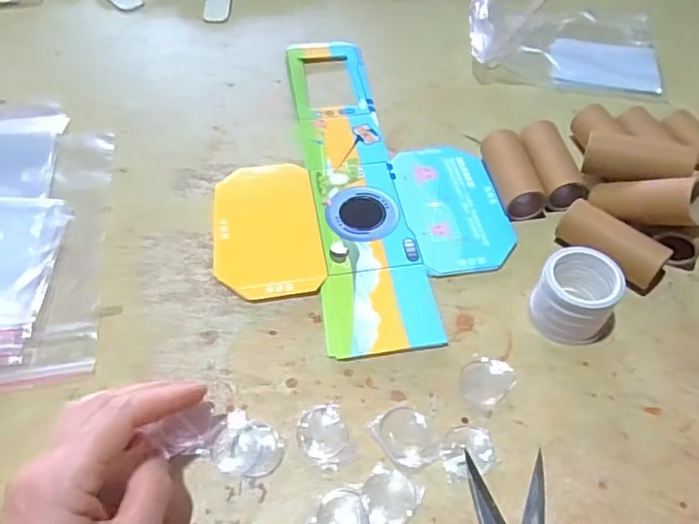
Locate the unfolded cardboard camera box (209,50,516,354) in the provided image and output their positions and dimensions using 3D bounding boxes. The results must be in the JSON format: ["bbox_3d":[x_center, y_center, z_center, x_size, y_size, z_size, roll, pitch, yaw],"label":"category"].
[{"bbox_3d":[-0.001,-0.079,0.472,0.216,0.007,0.343,-8,53,-5],"label":"unfolded cardboard camera box"}]

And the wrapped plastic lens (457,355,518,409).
[{"bbox_3d":[0.086,0.074,0.358,0.031,0.004,0.037,38,62,25],"label":"wrapped plastic lens"}]

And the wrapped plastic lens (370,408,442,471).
[{"bbox_3d":[0.035,0.103,0.335,0.031,0.004,0.039,-34,59,-22],"label":"wrapped plastic lens"}]

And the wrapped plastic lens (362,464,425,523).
[{"bbox_3d":[0.021,0.131,0.313,0.030,0.004,0.032,27,58,20],"label":"wrapped plastic lens"}]

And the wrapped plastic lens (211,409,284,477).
[{"bbox_3d":[-0.059,0.108,0.331,0.040,0.004,0.034,19,55,14],"label":"wrapped plastic lens"}]

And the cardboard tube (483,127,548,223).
[{"bbox_3d":[0.129,-0.072,0.449,0.030,0.024,0.076,-7,53,-5],"label":"cardboard tube"}]

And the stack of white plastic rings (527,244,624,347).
[{"bbox_3d":[0.145,0.023,0.367,0.047,0.051,0.042,31,59,22],"label":"stack of white plastic rings"}]

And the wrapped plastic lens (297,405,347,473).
[{"bbox_3d":[-0.015,0.103,0.335,0.028,0.004,0.040,-14,54,-10],"label":"wrapped plastic lens"}]

